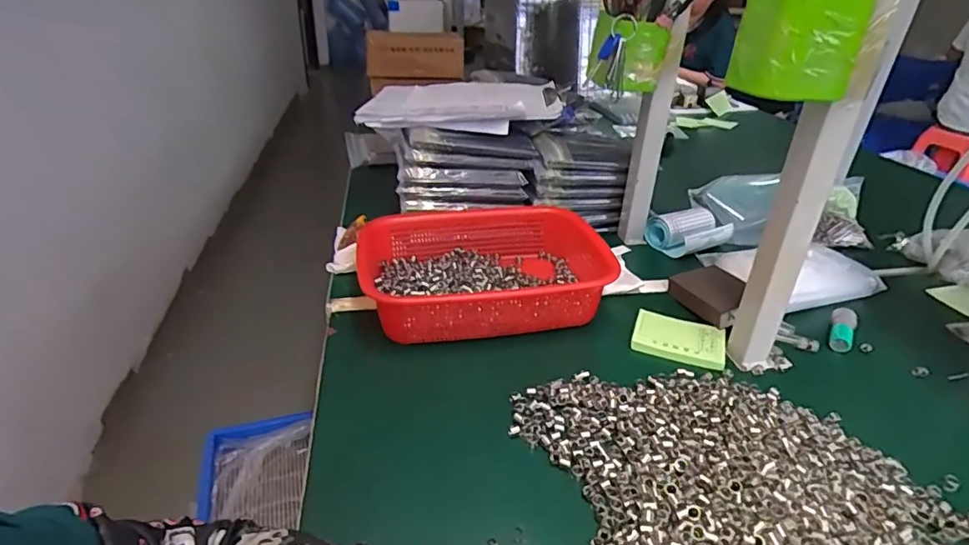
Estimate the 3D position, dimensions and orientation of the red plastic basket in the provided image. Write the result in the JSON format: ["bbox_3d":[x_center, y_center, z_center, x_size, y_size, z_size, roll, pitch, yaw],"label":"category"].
[{"bbox_3d":[0.005,-0.002,0.634,0.295,0.069,0.207,-3,30,-10],"label":"red plastic basket"}]

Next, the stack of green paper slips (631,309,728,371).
[{"bbox_3d":[0.214,0.071,0.582,0.096,0.010,0.071,12,31,16],"label":"stack of green paper slips"}]

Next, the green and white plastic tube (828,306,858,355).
[{"bbox_3d":[0.407,0.068,0.604,0.026,0.029,0.067,21,35,30],"label":"green and white plastic tube"}]

